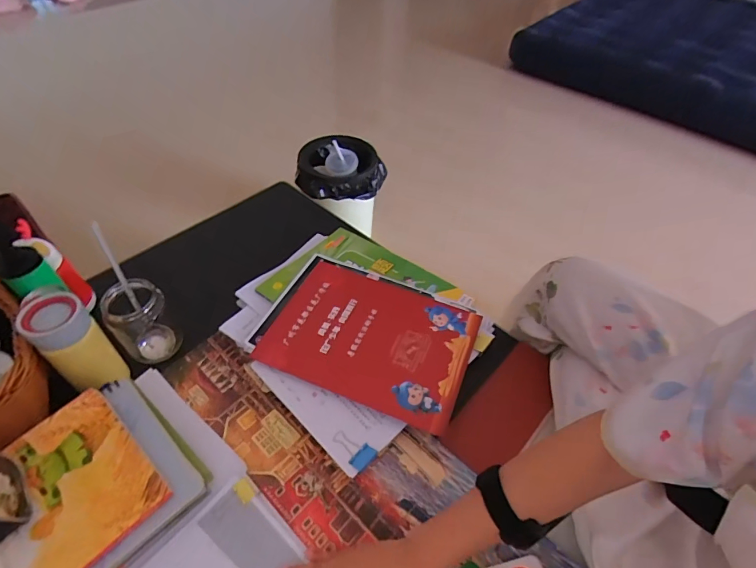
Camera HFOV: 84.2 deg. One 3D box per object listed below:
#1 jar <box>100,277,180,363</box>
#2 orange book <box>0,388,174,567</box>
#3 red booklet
[{"bbox_3d":[-0.327,0.055,0.584,0.078,0.106,0.069,-35,59,-28],"label":"jar"},{"bbox_3d":[-0.354,0.239,0.409,0.161,0.022,0.237,34,56,24],"label":"orange book"},{"bbox_3d":[-0.008,0.073,0.622,0.283,0.014,0.213,19,53,13],"label":"red booklet"}]

